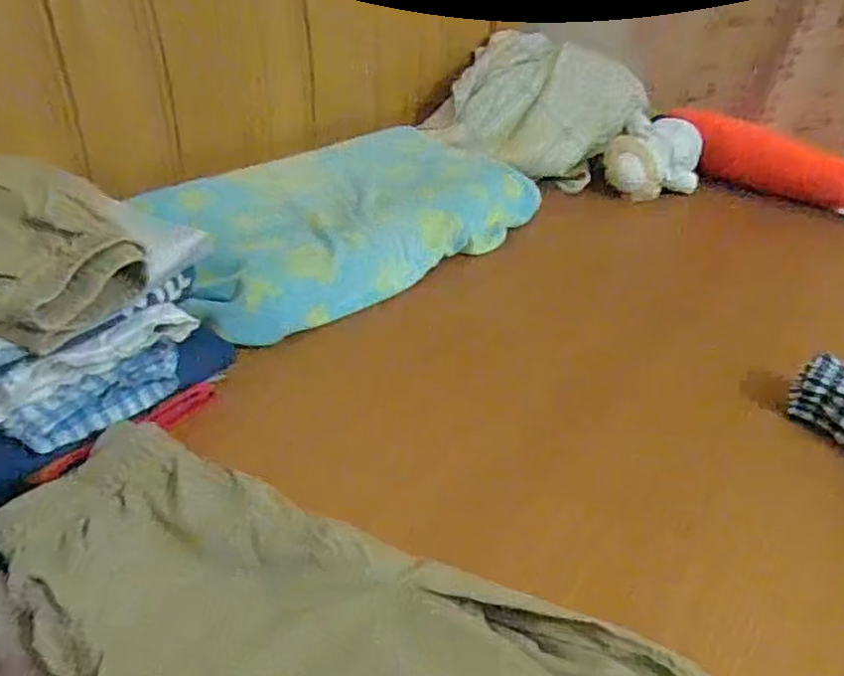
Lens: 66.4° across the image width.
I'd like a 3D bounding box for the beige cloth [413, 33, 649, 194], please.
[{"bbox_3d":[0.242,-0.458,1.282,0.374,0.205,0.315,18,35,18],"label":"beige cloth"}]

